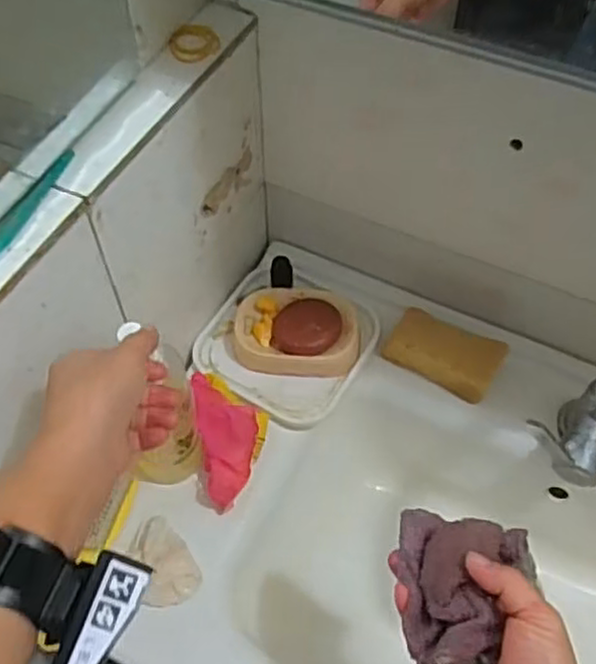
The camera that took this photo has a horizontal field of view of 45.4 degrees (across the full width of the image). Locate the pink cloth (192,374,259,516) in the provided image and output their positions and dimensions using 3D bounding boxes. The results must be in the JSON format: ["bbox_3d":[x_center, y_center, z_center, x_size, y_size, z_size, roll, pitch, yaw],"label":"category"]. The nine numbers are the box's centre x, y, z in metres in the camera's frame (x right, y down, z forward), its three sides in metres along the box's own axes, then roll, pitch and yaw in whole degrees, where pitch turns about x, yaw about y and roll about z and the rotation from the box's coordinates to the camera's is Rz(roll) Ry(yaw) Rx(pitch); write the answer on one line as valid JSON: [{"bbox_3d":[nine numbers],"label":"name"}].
[{"bbox_3d":[-0.067,0.100,0.700,0.068,0.045,0.139,-5,57,-3],"label":"pink cloth"}]

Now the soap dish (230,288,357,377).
[{"bbox_3d":[0.000,0.000,0.764,0.138,0.048,0.095,4,57,3],"label":"soap dish"}]

